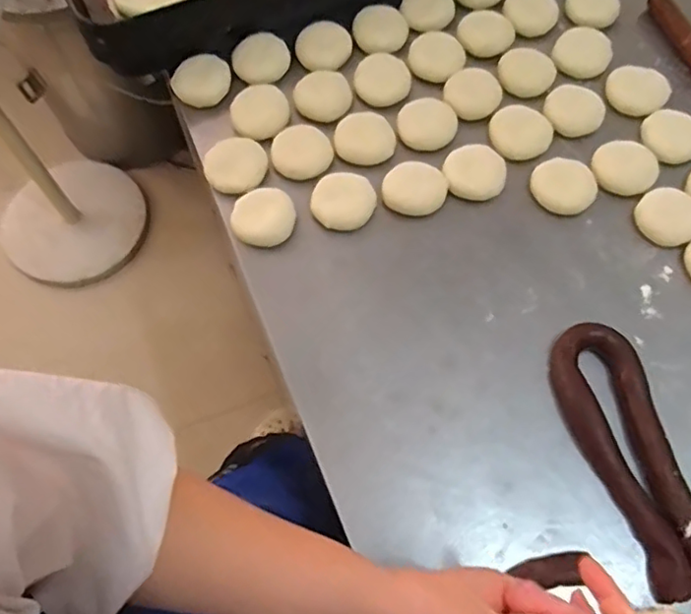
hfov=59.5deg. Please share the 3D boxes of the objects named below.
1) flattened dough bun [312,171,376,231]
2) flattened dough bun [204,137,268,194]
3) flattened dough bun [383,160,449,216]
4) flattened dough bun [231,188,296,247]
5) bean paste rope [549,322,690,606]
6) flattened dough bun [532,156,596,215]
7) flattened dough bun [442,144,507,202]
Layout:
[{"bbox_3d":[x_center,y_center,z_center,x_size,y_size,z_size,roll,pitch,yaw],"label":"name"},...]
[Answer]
[{"bbox_3d":[-0.002,-0.118,0.653,0.067,0.016,0.072,0,65,0],"label":"flattened dough bun"},{"bbox_3d":[-0.121,-0.158,0.672,0.064,0.023,0.058,0,65,-1],"label":"flattened dough bun"},{"bbox_3d":[0.077,-0.131,0.664,0.066,0.014,0.069,0,65,0],"label":"flattened dough bun"},{"bbox_3d":[-0.087,-0.094,0.644,0.065,0.031,0.057,-10,66,-5],"label":"flattened dough bun"},{"bbox_3d":[0.254,0.132,0.549,0.080,0.024,0.241,-10,66,-5],"label":"bean paste rope"},{"bbox_3d":[0.243,-0.135,0.671,0.068,0.019,0.072,0,65,0],"label":"flattened dough bun"},{"bbox_3d":[0.145,-0.150,0.674,0.069,0.015,0.066,0,65,0],"label":"flattened dough bun"}]

